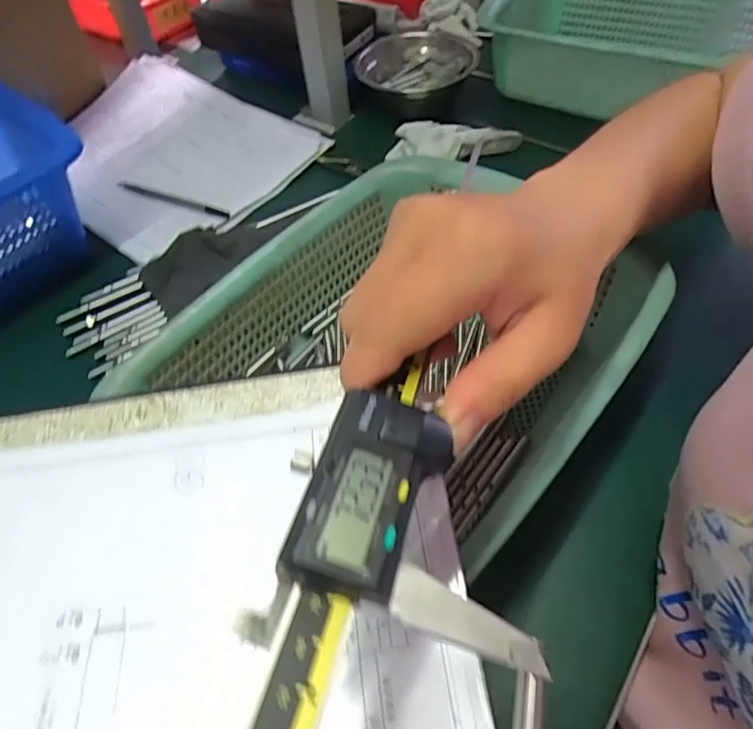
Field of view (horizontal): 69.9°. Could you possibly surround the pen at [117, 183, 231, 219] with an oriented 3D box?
[{"bbox_3d":[-0.196,-0.159,0.515,0.135,0.004,0.012,19,55,17],"label":"pen"}]

